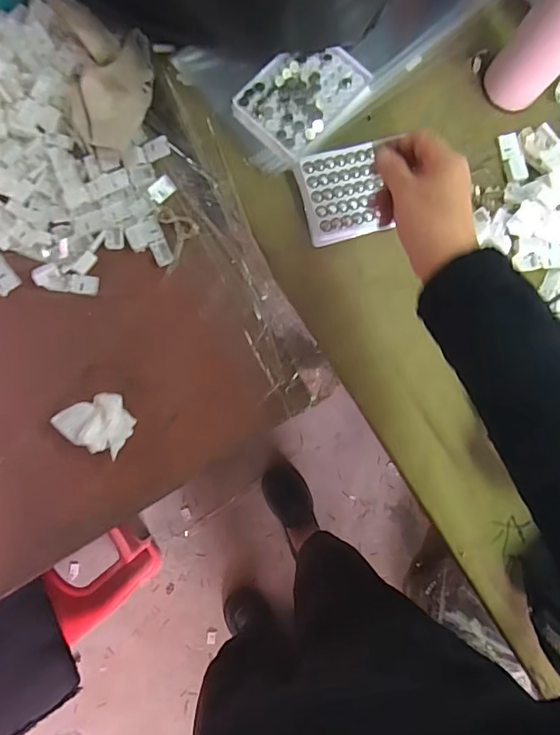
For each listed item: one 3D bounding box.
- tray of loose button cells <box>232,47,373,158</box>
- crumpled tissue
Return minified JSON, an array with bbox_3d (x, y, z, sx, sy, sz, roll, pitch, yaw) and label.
[{"bbox_3d":[0.026,-0.297,0.514,0.092,0.010,0.131,43,83,0],"label":"tray of loose button cells"},{"bbox_3d":[-0.188,0.054,0.497,0.074,0.037,0.061,29,84,-2],"label":"crumpled tissue"}]

